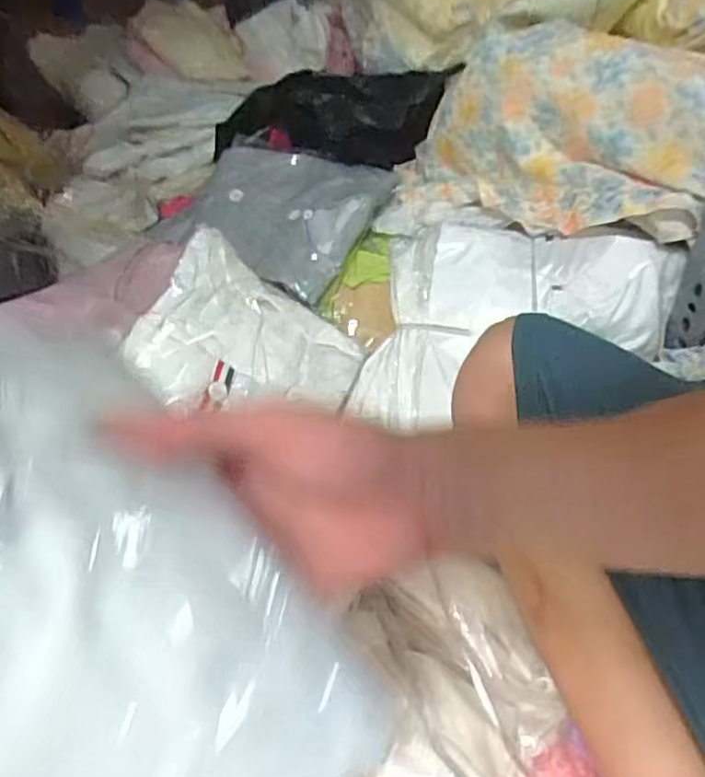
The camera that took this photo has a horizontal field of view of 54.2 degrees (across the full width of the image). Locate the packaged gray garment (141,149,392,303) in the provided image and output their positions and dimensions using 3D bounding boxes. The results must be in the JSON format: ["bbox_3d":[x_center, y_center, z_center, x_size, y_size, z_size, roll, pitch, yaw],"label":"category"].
[{"bbox_3d":[-0.100,-0.216,0.804,0.247,0.032,0.194,21,50,21],"label":"packaged gray garment"}]

